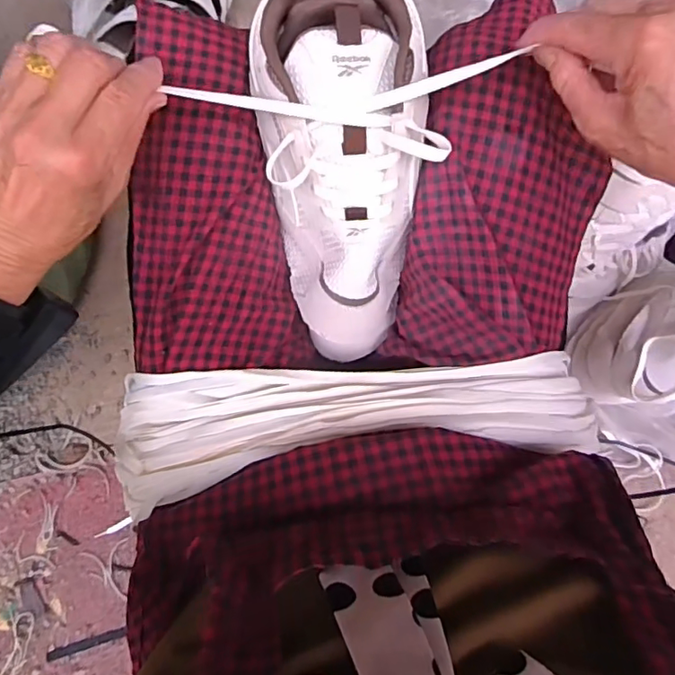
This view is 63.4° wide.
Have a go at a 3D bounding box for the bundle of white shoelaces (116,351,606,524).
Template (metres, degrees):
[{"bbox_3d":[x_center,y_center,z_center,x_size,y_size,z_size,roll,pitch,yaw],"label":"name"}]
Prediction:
[{"bbox_3d":[0.015,0.064,0.381,0.339,0.042,0.095,-3,77,-2],"label":"bundle of white shoelaces"}]

